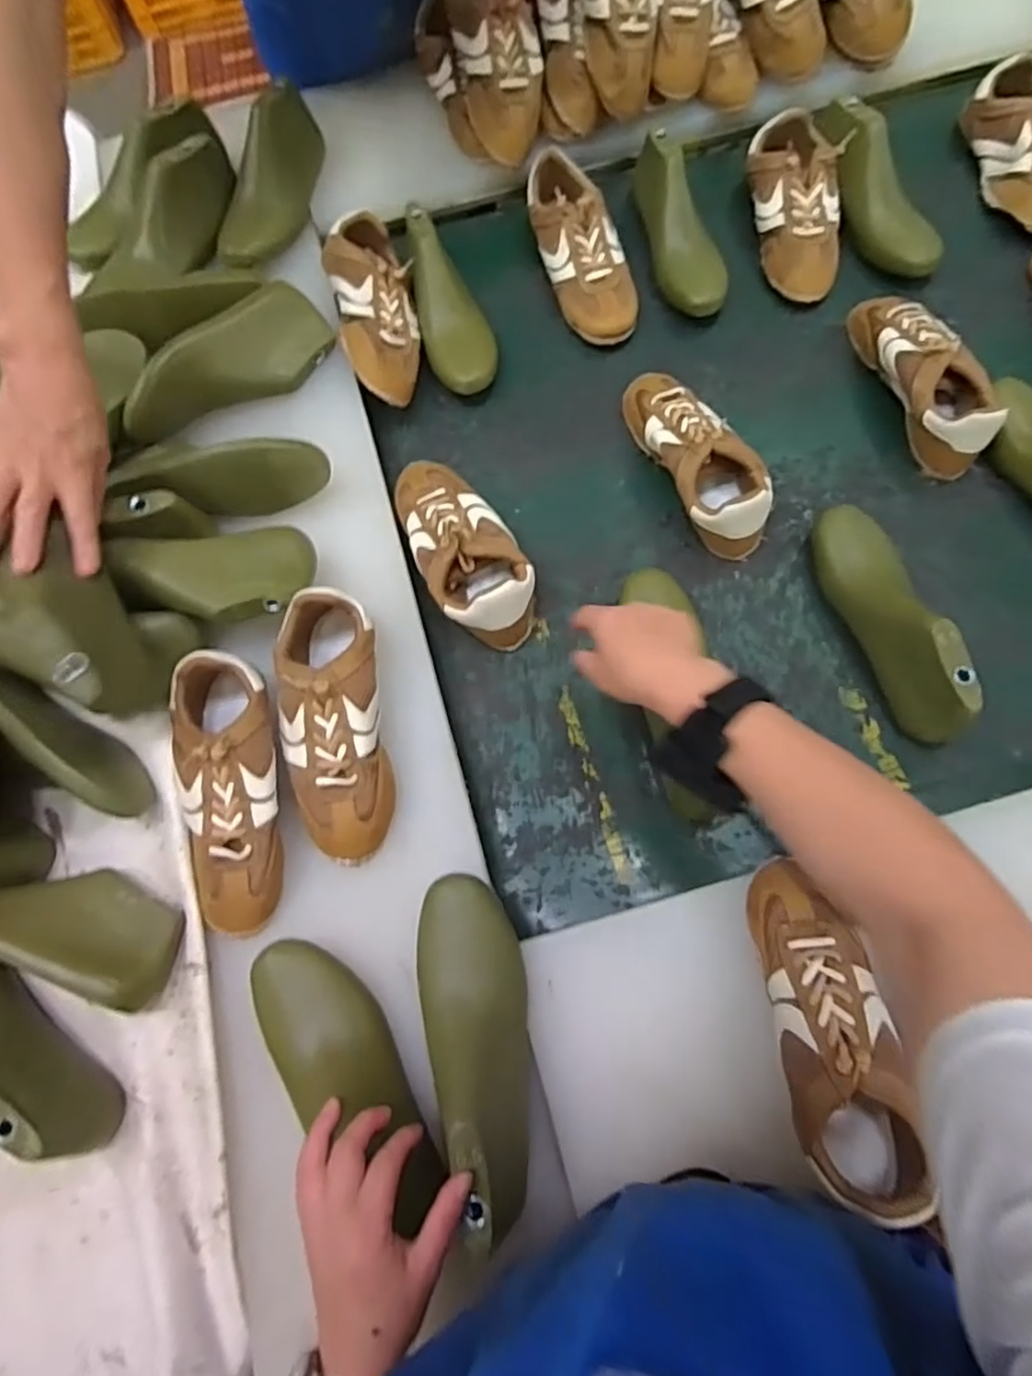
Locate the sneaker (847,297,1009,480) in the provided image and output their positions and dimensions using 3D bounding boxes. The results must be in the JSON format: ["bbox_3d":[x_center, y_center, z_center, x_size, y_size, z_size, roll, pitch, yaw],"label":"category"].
[{"bbox_3d":[0.418,-0.328,0.696,0.078,0.064,0.227,-20,72,-4],"label":"sneaker"}]

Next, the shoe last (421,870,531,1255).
[{"bbox_3d":[-0.027,0.251,0.482,0.074,0.068,0.225,-10,59,-2],"label":"shoe last"}]

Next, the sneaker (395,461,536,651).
[{"bbox_3d":[-0.053,-0.146,0.666,0.101,0.073,0.225,-21,72,-4],"label":"sneaker"}]

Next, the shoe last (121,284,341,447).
[{"bbox_3d":[-0.294,-0.325,0.688,0.084,0.077,0.237,40,79,14],"label":"shoe last"}]

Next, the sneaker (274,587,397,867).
[{"bbox_3d":[-0.155,0.032,0.578,0.085,0.074,0.224,-10,72,1],"label":"sneaker"}]

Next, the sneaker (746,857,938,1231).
[{"bbox_3d":[0.216,0.233,0.466,0.079,0.069,0.211,-12,72,0],"label":"sneaker"}]

